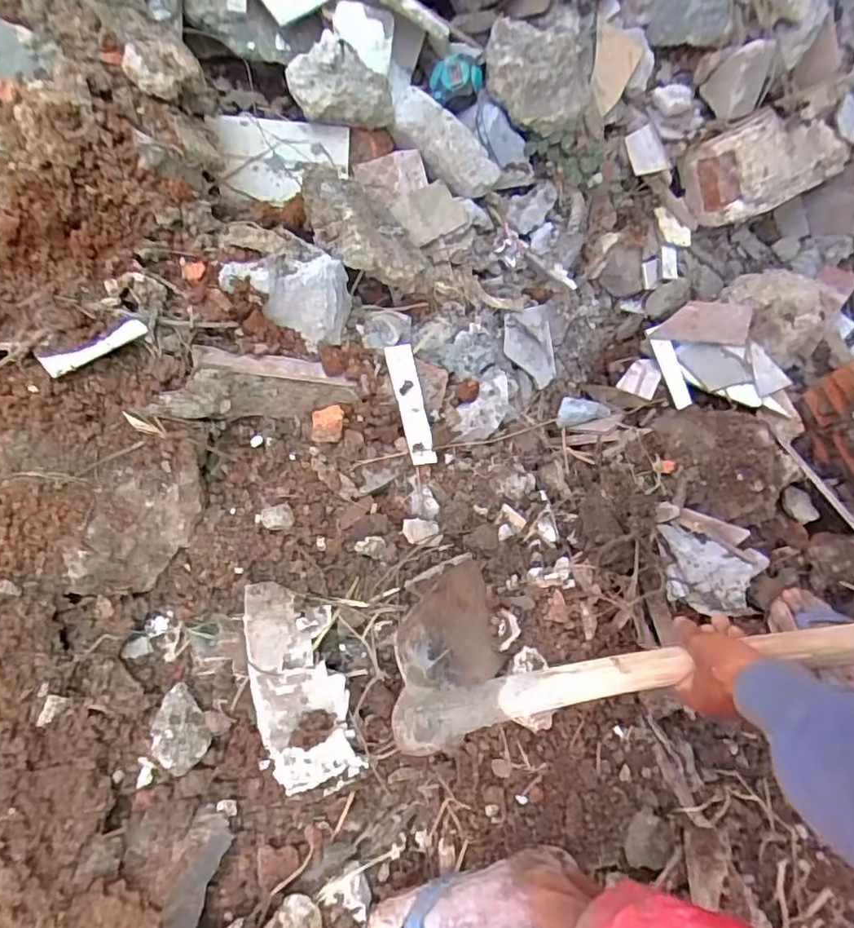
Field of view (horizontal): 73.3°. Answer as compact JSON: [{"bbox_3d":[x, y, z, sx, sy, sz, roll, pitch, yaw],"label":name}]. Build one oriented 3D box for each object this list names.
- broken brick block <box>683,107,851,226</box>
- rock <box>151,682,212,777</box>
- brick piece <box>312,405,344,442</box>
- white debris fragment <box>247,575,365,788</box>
[{"bbox_3d":[0.682,-0.606,1.142,0.339,0.098,0.173,-22,113,-9],"label":"broken brick block"},{"bbox_3d":[-0.291,0.309,0.667,0.054,0.035,0.084,-39,74,-11],"label":"rock"},{"bbox_3d":[-0.143,-0.058,0.824,0.044,0.027,0.050,-1,103,-15],"label":"brick piece"},{"bbox_3d":[-0.163,0.276,0.729,0.107,0.074,0.261,-18,85,-5],"label":"white debris fragment"}]

